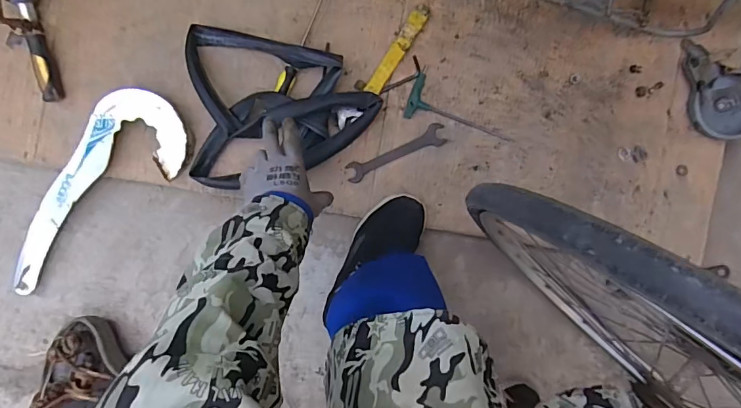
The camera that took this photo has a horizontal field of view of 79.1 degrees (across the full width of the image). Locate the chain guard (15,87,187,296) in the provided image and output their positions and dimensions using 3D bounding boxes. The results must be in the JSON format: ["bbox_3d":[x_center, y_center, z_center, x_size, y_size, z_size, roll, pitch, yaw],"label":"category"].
[{"bbox_3d":[-0.485,-0.015,0.772,0.156,0.022,0.423,44,99,-8],"label":"chain guard"}]

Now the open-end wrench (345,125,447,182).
[{"bbox_3d":[0.043,-0.086,0.760,0.174,0.005,0.037,-23,90,3],"label":"open-end wrench"}]

